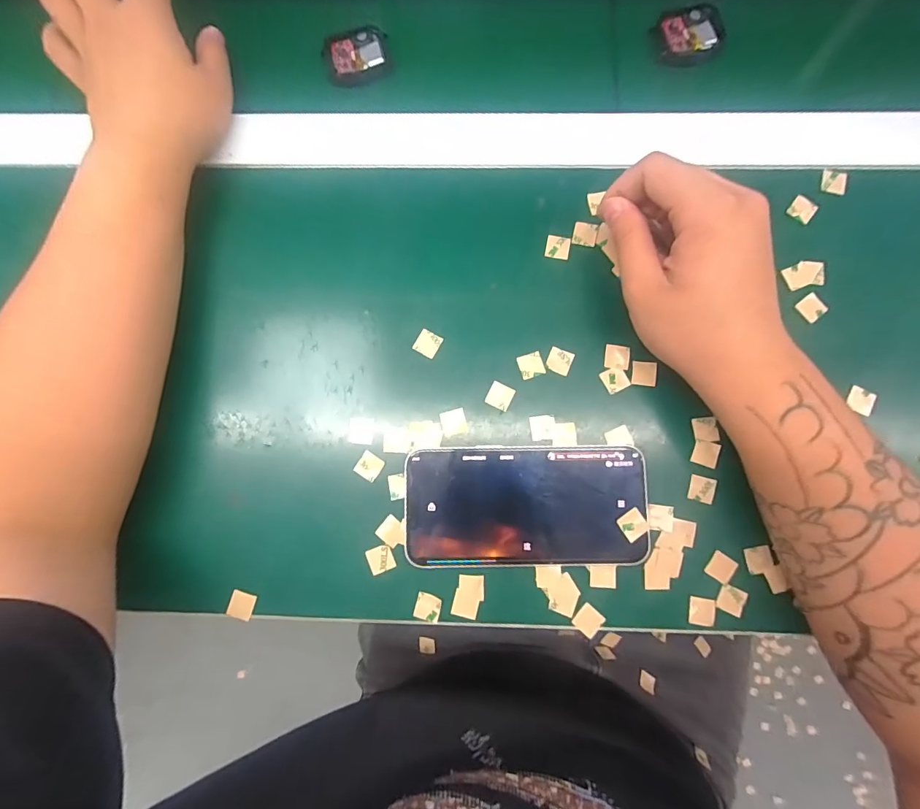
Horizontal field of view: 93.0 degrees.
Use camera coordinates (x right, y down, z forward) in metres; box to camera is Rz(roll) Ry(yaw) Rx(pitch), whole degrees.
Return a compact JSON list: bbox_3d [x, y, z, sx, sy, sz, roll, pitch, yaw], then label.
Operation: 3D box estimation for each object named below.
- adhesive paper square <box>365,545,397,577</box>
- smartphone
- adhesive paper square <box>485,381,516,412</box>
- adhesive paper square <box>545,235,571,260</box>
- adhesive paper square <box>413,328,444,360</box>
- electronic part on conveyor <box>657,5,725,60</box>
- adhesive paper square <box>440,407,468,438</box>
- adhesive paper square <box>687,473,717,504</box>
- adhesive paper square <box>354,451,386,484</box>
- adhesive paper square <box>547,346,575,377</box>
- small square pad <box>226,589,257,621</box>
[{"bbox_3d":[-0.049,0.096,0.270,0.016,0.004,0.016,-20,83,-5],"label":"adhesive paper square"},{"bbox_3d":[0.040,0.061,0.266,0.143,0.011,0.070,-1,82,1],"label":"smartphone"},{"bbox_3d":[0.026,-0.005,0.279,0.016,0.004,0.016,24,83,5],"label":"adhesive paper square"},{"bbox_3d":[0.065,-0.105,0.291,0.015,0.004,0.015,11,85,4],"label":"adhesive paper square"},{"bbox_3d":[-0.021,-0.040,0.285,0.016,0.004,0.016,28,84,6],"label":"adhesive paper square"},{"bbox_3d":[0.165,-0.264,0.309,0.046,0.006,0.041,-11,81,1],"label":"electronic part on conveyor"},{"bbox_3d":[-0.004,0.011,0.276,0.016,0.004,0.016,-14,81,0],"label":"adhesive paper square"},{"bbox_3d":[0.150,0.052,0.270,0.015,0.004,0.016,13,83,14],"label":"adhesive paper square"},{"bbox_3d":[-0.058,0.039,0.277,0.015,0.004,0.015,33,84,5],"label":"adhesive paper square"},{"bbox_3d":[0.065,-0.028,0.280,0.015,0.004,0.015,22,83,5],"label":"adhesive paper square"},{"bbox_3d":[-0.135,0.124,0.269,0.015,0.004,0.016,19,83,5],"label":"small square pad"}]

